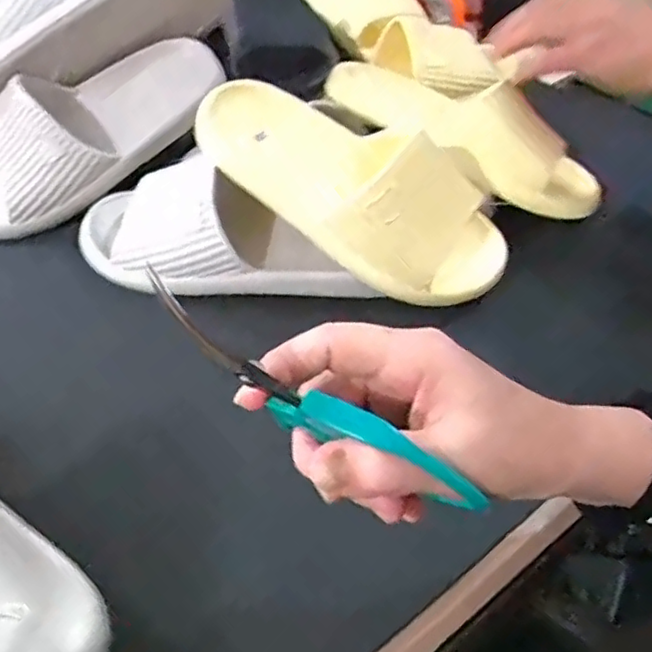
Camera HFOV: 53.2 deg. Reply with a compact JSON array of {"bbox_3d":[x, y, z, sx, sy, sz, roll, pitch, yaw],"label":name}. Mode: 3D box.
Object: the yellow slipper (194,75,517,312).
[{"bbox_3d":[0.023,-0.107,0.468,0.241,0.062,0.099,31,56,3],"label":"yellow slipper"}]

